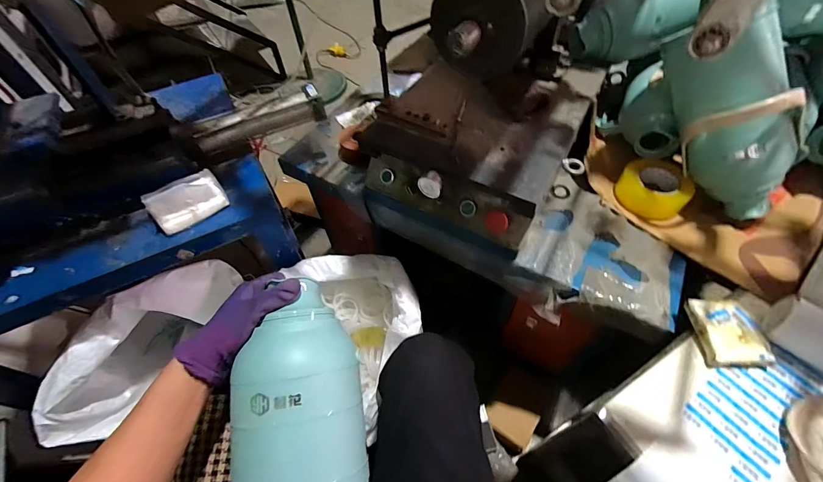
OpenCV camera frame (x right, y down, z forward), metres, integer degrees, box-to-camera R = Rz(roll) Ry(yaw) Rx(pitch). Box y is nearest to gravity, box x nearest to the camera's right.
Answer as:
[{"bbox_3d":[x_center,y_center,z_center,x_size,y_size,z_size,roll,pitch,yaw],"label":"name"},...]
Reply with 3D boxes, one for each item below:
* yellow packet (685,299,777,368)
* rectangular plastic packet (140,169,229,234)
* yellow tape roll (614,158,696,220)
[{"bbox_3d":[0.491,0.142,0.549,0.083,0.032,0.103,0,54,2],"label":"yellow packet"},{"bbox_3d":[-0.420,-0.080,0.653,0.127,0.057,0.081,-37,61,-22],"label":"rectangular plastic packet"},{"bbox_3d":[0.502,-0.109,0.729,0.128,0.054,0.128,-1,54,2],"label":"yellow tape roll"}]

